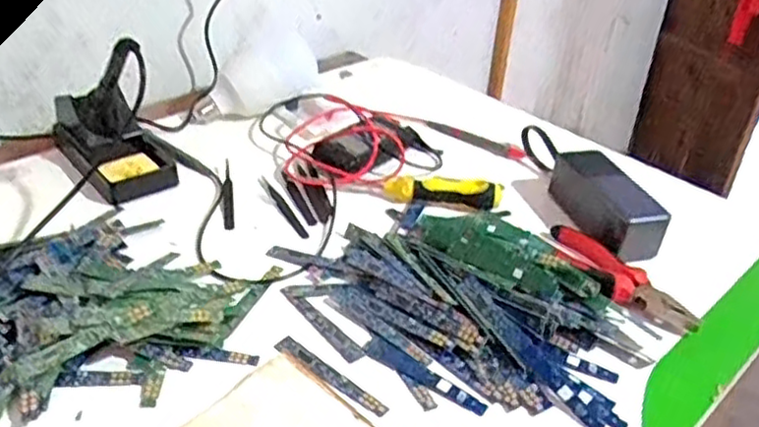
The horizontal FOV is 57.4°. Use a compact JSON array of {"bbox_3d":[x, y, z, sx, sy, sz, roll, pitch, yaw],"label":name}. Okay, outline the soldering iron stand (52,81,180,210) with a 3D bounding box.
[{"bbox_3d":[-0.267,-0.079,0.697,0.083,0.067,0.152,-21,42,-33],"label":"soldering iron stand"}]

